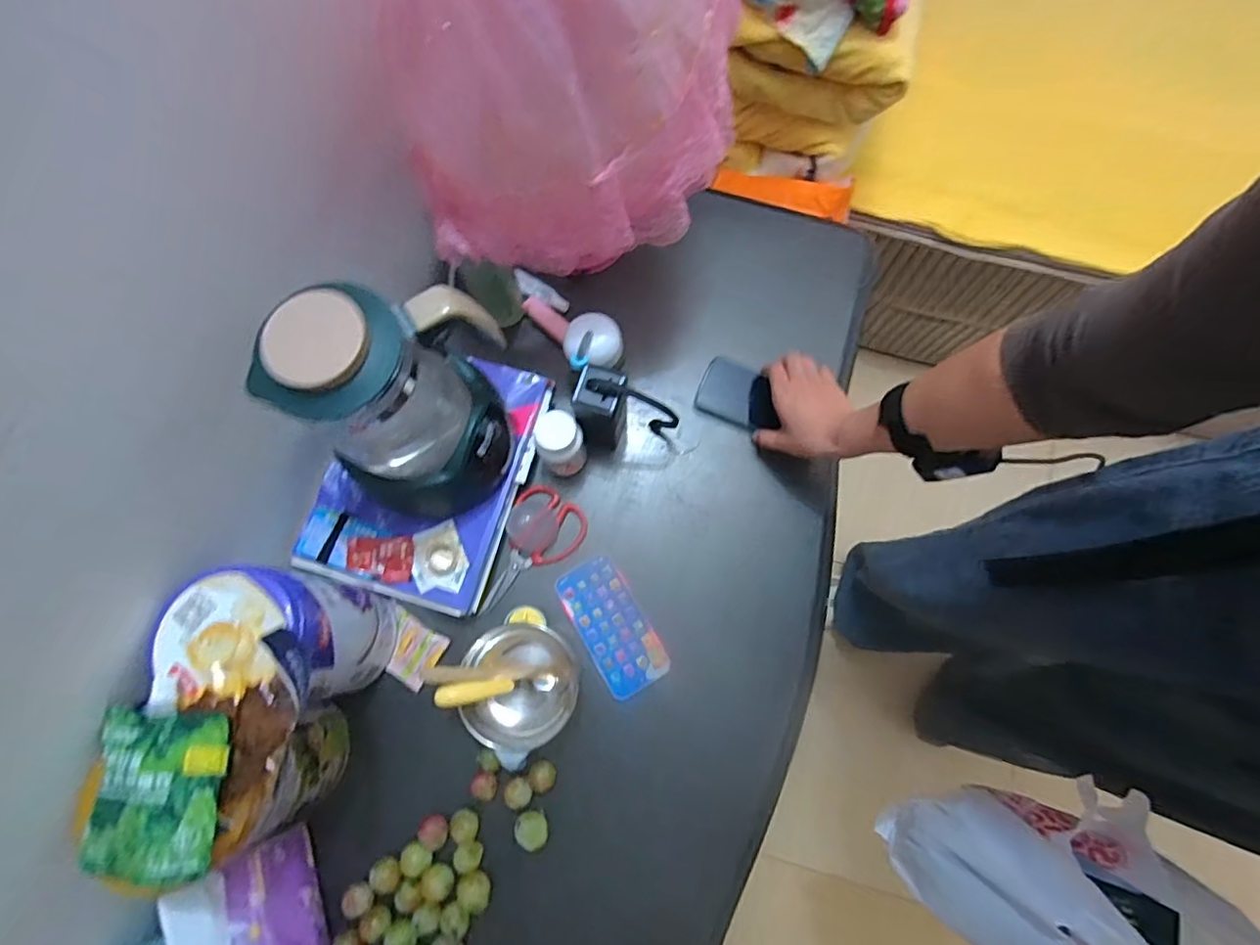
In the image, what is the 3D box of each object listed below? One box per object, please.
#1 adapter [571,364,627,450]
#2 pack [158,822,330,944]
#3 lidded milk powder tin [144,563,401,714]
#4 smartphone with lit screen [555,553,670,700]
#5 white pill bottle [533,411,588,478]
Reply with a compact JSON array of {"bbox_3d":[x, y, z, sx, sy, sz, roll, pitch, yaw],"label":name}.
[{"bbox_3d":[-0.032,-0.071,0.653,0.053,0.137,0.055,14,76,4],"label":"adapter"},{"bbox_3d":[-0.364,0.428,0.551,0.081,0.102,0.120,-20,77,-5],"label":"pack"},{"bbox_3d":[-0.327,0.158,0.557,0.134,0.210,0.120,2,76,1],"label":"lidded milk powder tin"},{"bbox_3d":[-0.022,0.175,0.658,0.077,0.011,0.154,-30,79,-8],"label":"smartphone with lit screen"},{"bbox_3d":[-0.077,-0.030,0.656,0.049,0.106,0.048,0,76,0],"label":"white pill bottle"}]

